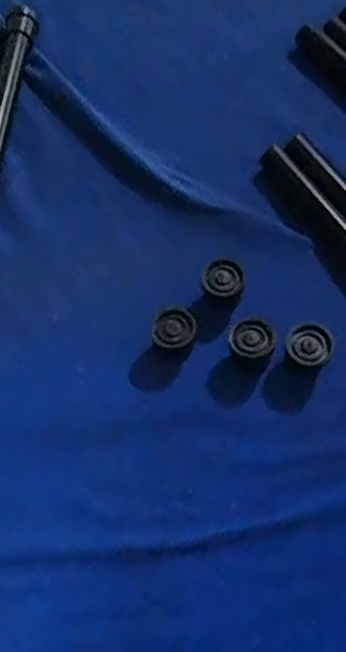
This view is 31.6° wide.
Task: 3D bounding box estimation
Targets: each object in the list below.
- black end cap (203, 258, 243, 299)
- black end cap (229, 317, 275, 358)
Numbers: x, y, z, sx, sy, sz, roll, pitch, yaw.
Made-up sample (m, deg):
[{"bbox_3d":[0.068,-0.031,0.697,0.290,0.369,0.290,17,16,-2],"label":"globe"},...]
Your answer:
[{"bbox_3d":[0.040,-0.038,0.490,0.031,0.017,0.028,-1,64,3],"label":"black end cap"},{"bbox_3d":[0.060,0.009,0.464,0.033,0.014,0.028,23,67,14],"label":"black end cap"}]

